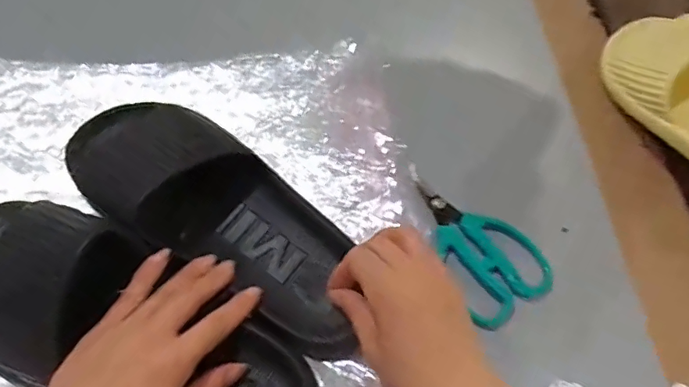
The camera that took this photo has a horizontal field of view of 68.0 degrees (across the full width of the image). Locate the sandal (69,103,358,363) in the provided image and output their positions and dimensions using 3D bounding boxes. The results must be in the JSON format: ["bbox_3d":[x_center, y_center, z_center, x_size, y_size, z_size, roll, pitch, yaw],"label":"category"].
[{"bbox_3d":[-0.093,0.012,0.375,0.257,0.070,0.100,38,65,3],"label":"sandal"}]

